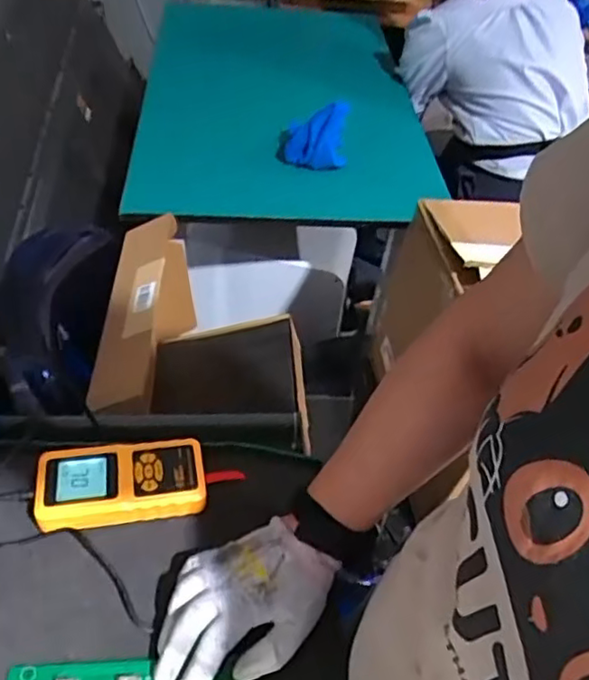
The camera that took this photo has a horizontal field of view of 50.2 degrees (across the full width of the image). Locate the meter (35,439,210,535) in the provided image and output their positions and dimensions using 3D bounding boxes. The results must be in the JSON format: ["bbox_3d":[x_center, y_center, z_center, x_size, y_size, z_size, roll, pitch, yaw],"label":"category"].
[{"bbox_3d":[-0.153,0.125,0.559,0.141,0.026,0.068,-6,47,-11],"label":"meter"}]

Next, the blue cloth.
[{"bbox_3d":[0.041,-0.365,1.144,0.122,0.114,0.041,-26,53,-27],"label":"blue cloth"}]

